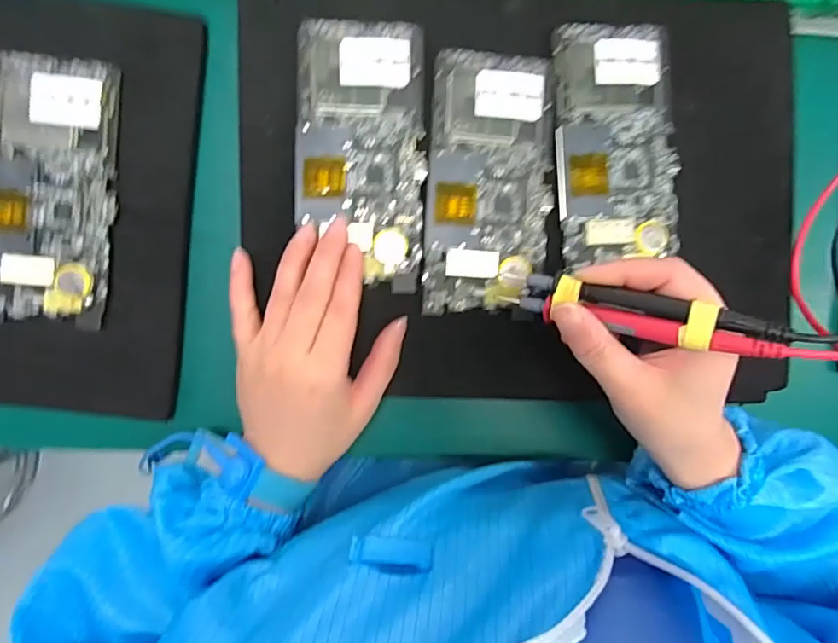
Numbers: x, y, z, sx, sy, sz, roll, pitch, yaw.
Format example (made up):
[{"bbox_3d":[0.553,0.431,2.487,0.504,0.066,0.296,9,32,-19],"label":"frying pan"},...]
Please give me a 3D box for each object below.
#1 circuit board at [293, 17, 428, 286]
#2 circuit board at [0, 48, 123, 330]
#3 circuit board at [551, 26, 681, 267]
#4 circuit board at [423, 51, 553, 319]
[{"bbox_3d":[-0.034,-0.099,0.306,0.073,0.010,0.152,0,94,-5],"label":"circuit board"},{"bbox_3d":[-0.220,-0.078,0.308,0.072,0.006,0.154,7,93,-5],"label":"circuit board"},{"bbox_3d":[0.120,-0.109,0.315,0.073,0.007,0.142,-4,94,-5],"label":"circuit board"},{"bbox_3d":[0.042,-0.083,0.311,0.071,0.007,0.153,3,94,-5],"label":"circuit board"}]

